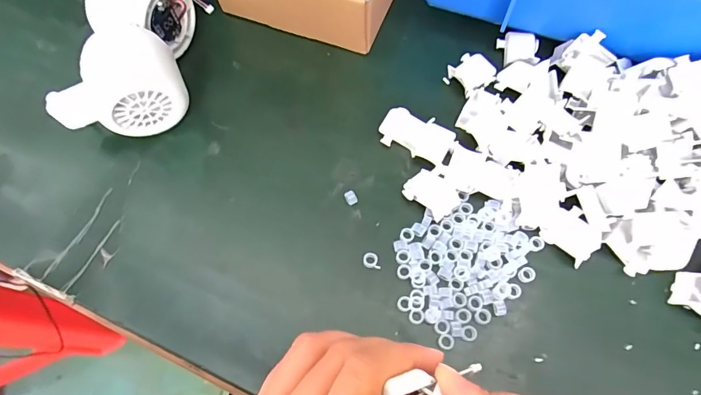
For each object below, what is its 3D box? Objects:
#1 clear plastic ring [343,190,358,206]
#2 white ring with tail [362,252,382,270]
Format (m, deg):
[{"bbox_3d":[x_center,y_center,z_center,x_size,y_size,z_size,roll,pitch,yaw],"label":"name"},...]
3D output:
[{"bbox_3d":[0.000,0.000,0.282,0.007,0.005,0.009,-29,70,-9],"label":"clear plastic ring"},{"bbox_3d":[0.013,0.040,0.267,0.011,0.004,0.009,5,68,4],"label":"white ring with tail"}]

